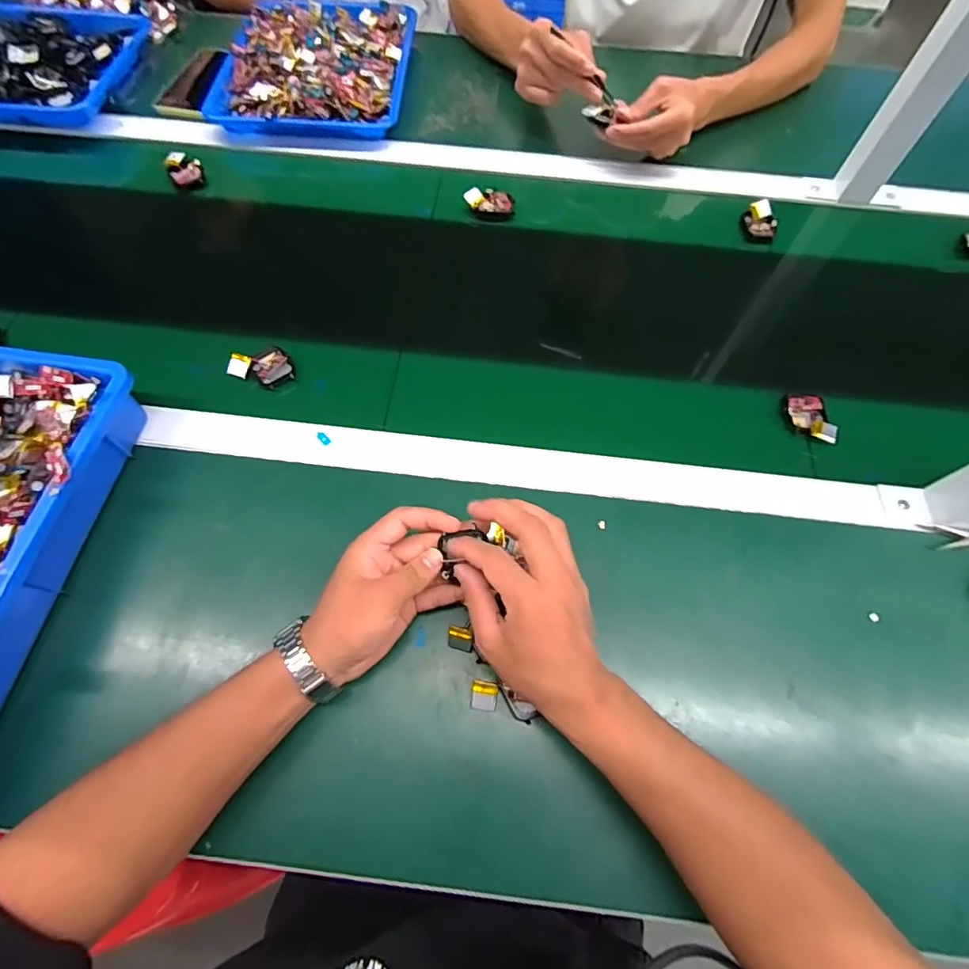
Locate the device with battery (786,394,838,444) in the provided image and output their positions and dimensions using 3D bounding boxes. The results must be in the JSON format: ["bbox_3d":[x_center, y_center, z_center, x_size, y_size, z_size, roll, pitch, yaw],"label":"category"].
[{"bbox_3d":[0.319,-0.066,0.496,0.037,0.010,0.058,-3,65,-3],"label":"device with battery"}]

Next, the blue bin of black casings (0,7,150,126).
[{"bbox_3d":[-0.622,-0.553,0.666,0.297,0.056,0.219,5,65,1],"label":"blue bin of black casings"}]

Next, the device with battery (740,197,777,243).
[{"bbox_3d":[0.332,-0.316,0.614,0.035,0.020,0.052,-7,66,-5],"label":"device with battery"}]

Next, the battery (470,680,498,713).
[{"bbox_3d":[0.000,0.158,0.381,0.019,0.006,0.020,7,65,2],"label":"battery"}]

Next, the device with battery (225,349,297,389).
[{"bbox_3d":[-0.221,-0.120,0.512,0.060,0.022,0.041,13,66,4],"label":"device with battery"}]

